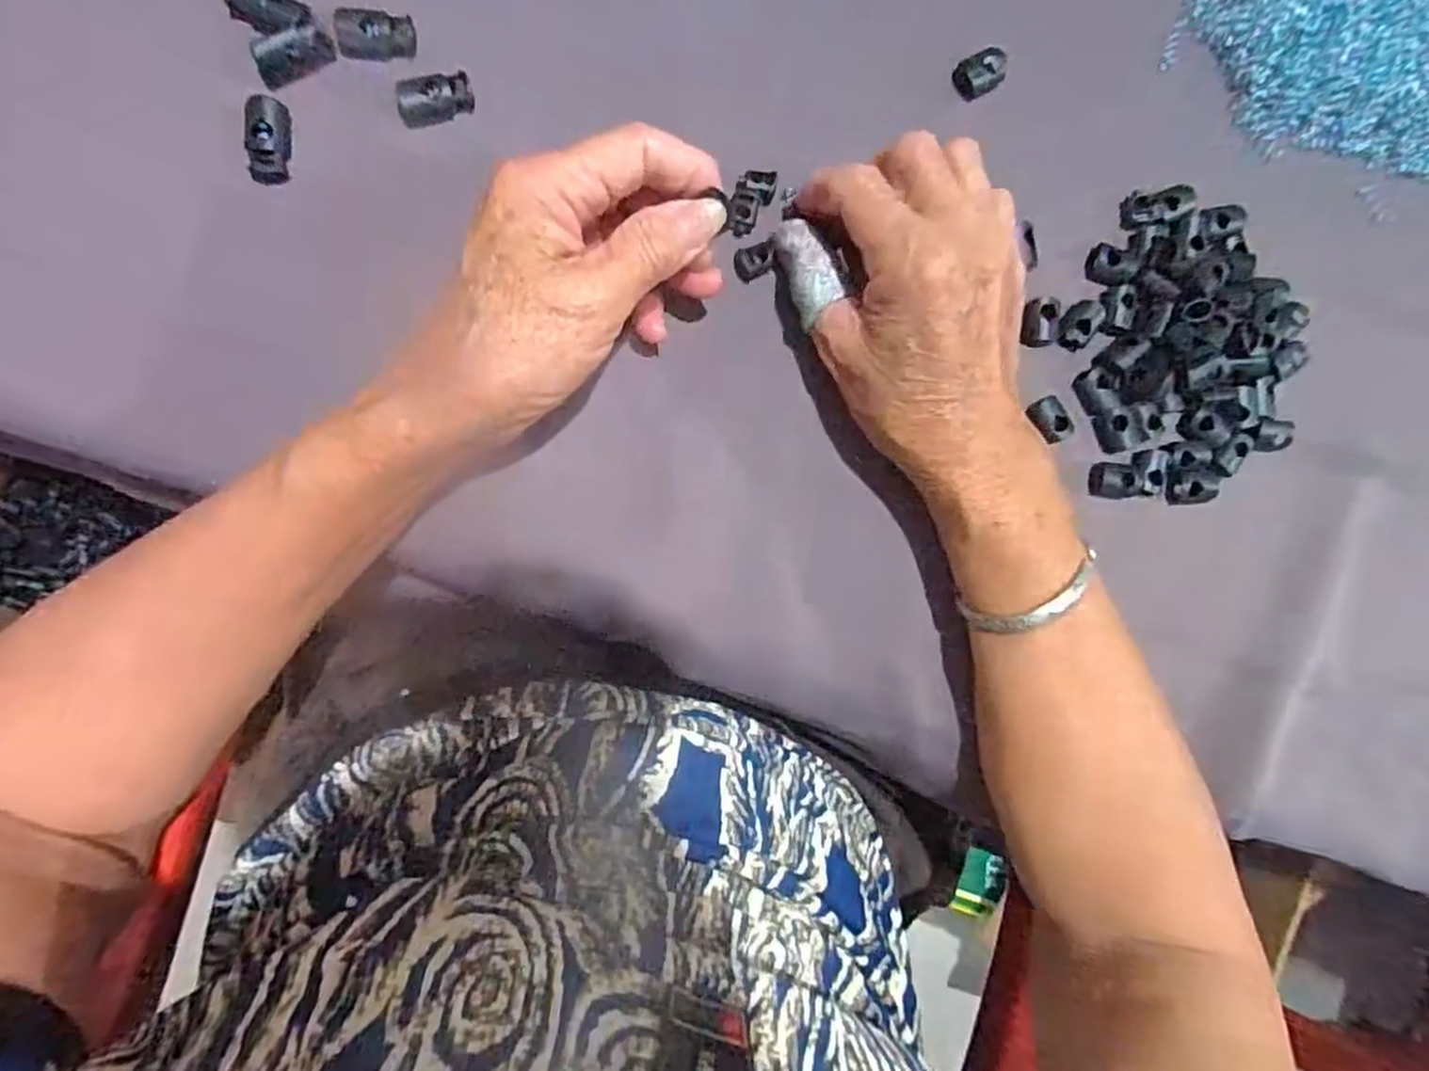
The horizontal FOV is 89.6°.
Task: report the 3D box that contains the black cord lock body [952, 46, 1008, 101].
[{"bbox_3d":[0.118,-0.204,0.316,0.027,0.007,0.016,-33,96,-8],"label":"black cord lock body"}]

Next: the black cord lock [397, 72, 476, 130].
[{"bbox_3d":[-0.109,-0.171,0.282,0.029,0.013,0.012,-23,94,-8],"label":"black cord lock"}]

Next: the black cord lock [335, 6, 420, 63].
[{"bbox_3d":[-0.130,-0.191,0.275,0.028,0.011,0.017,3,90,-9],"label":"black cord lock"}]

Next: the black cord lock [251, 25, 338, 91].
[{"bbox_3d":[-0.159,-0.181,0.269,0.029,0.012,0.013,-40,97,-7],"label":"black cord lock"}]

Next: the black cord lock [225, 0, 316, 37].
[{"bbox_3d":[-0.166,-0.197,0.269,0.028,0.010,0.013,13,89,-9],"label":"black cord lock"}]

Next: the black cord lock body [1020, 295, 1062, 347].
[{"bbox_3d":[0.147,-0.096,0.323,0.012,0.011,0.020,4,90,-9],"label":"black cord lock body"}]

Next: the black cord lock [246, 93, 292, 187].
[{"bbox_3d":[-0.168,-0.150,0.272,0.014,0.009,0.030,4,90,-9],"label":"black cord lock"}]

